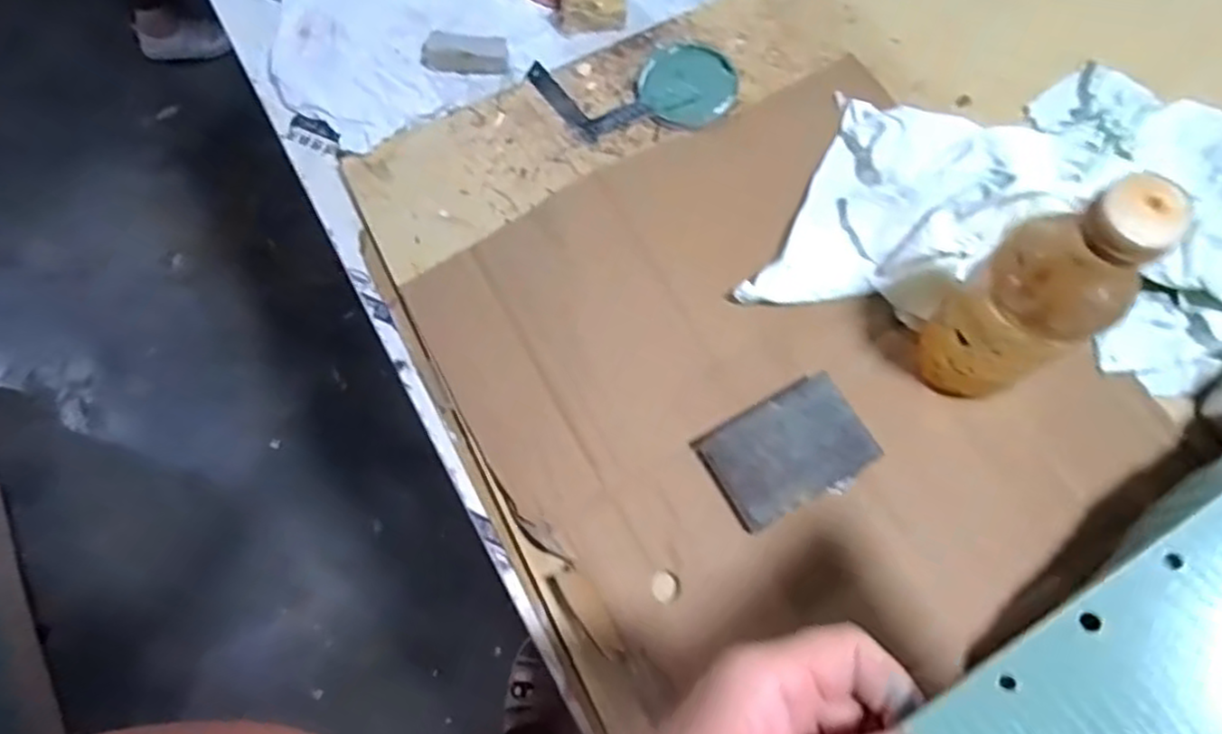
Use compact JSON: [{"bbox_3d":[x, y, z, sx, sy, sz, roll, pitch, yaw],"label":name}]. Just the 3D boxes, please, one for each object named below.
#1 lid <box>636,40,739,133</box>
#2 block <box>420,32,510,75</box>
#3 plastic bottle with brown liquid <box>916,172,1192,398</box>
[{"bbox_3d":[0.066,-0.242,0.602,0.083,0.016,0.091,-1,69,2],"label":"lid"},{"bbox_3d":[-0.131,-0.280,0.639,0.075,0.025,0.030,-1,70,-11],"label":"block"},{"bbox_3d":[0.244,-0.038,0.412,0.068,0.207,0.074,-33,72,-10],"label":"plastic bottle with brown liquid"}]

